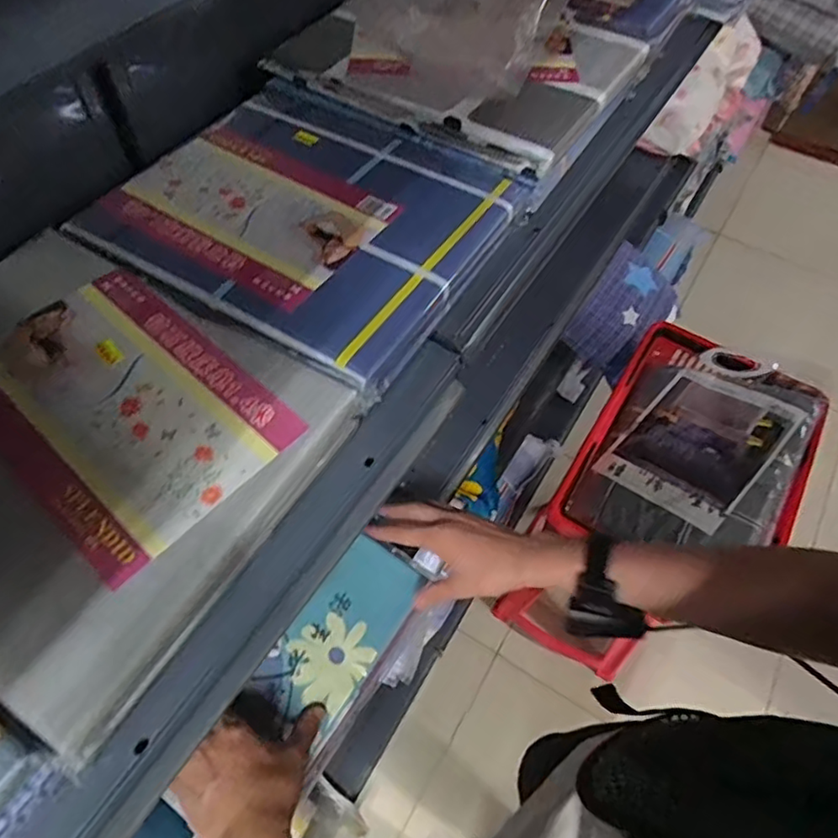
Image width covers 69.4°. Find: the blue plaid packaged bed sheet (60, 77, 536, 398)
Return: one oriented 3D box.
[{"bbox_3d":[-0.089,-0.170,0.491,0.287,0.038,0.250,29,61,15],"label":"blue plaid packaged bed sheet"}]

